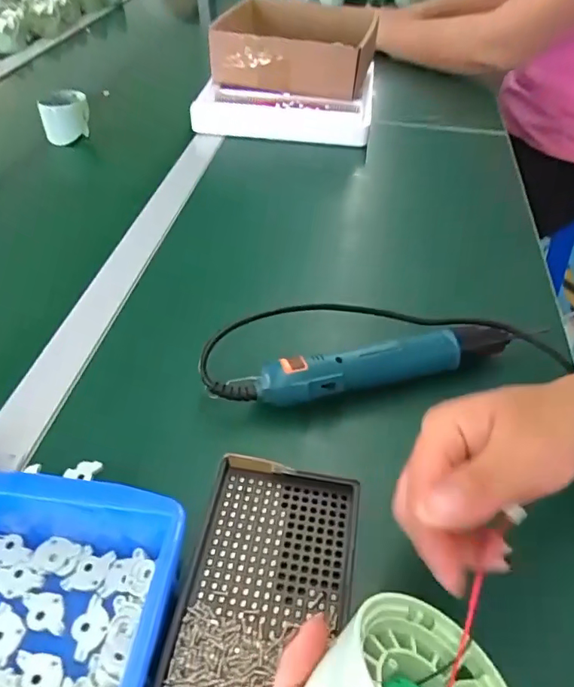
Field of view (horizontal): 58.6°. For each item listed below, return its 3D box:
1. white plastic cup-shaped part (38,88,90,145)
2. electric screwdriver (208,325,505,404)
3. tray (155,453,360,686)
[{"bbox_3d":[-0.312,-0.320,0.725,0.065,0.054,0.074,-17,48,-17],"label":"white plastic cup-shaped part"},{"bbox_3d":[0.065,0.015,0.392,0.235,0.028,0.030,-13,47,-13],"label":"electric screwdriver"},{"bbox_3d":[-0.010,0.130,0.288,0.089,0.014,0.139,8,46,7],"label":"tray"}]

